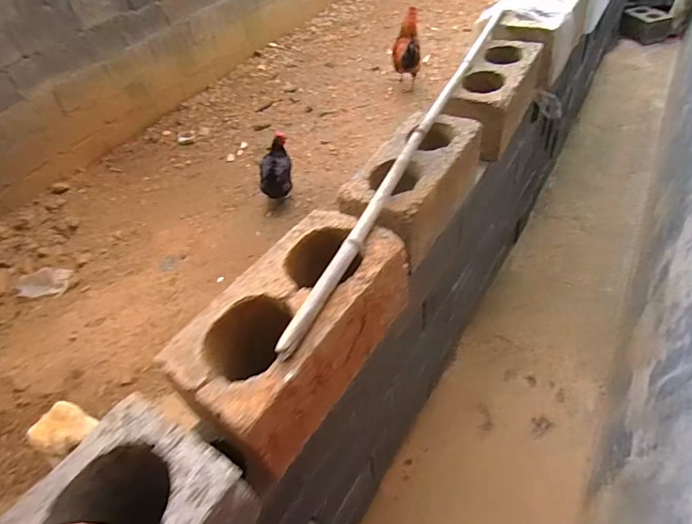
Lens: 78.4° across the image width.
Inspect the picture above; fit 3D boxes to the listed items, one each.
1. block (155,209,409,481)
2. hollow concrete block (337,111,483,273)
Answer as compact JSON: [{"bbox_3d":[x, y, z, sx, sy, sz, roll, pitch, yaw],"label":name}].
[{"bbox_3d":[-0.069,0.095,0.662,0.196,0.174,0.366,29,60,22],"label":"block"},{"bbox_3d":[0.140,-0.161,0.882,0.174,0.146,0.332,27,59,21],"label":"hollow concrete block"}]

